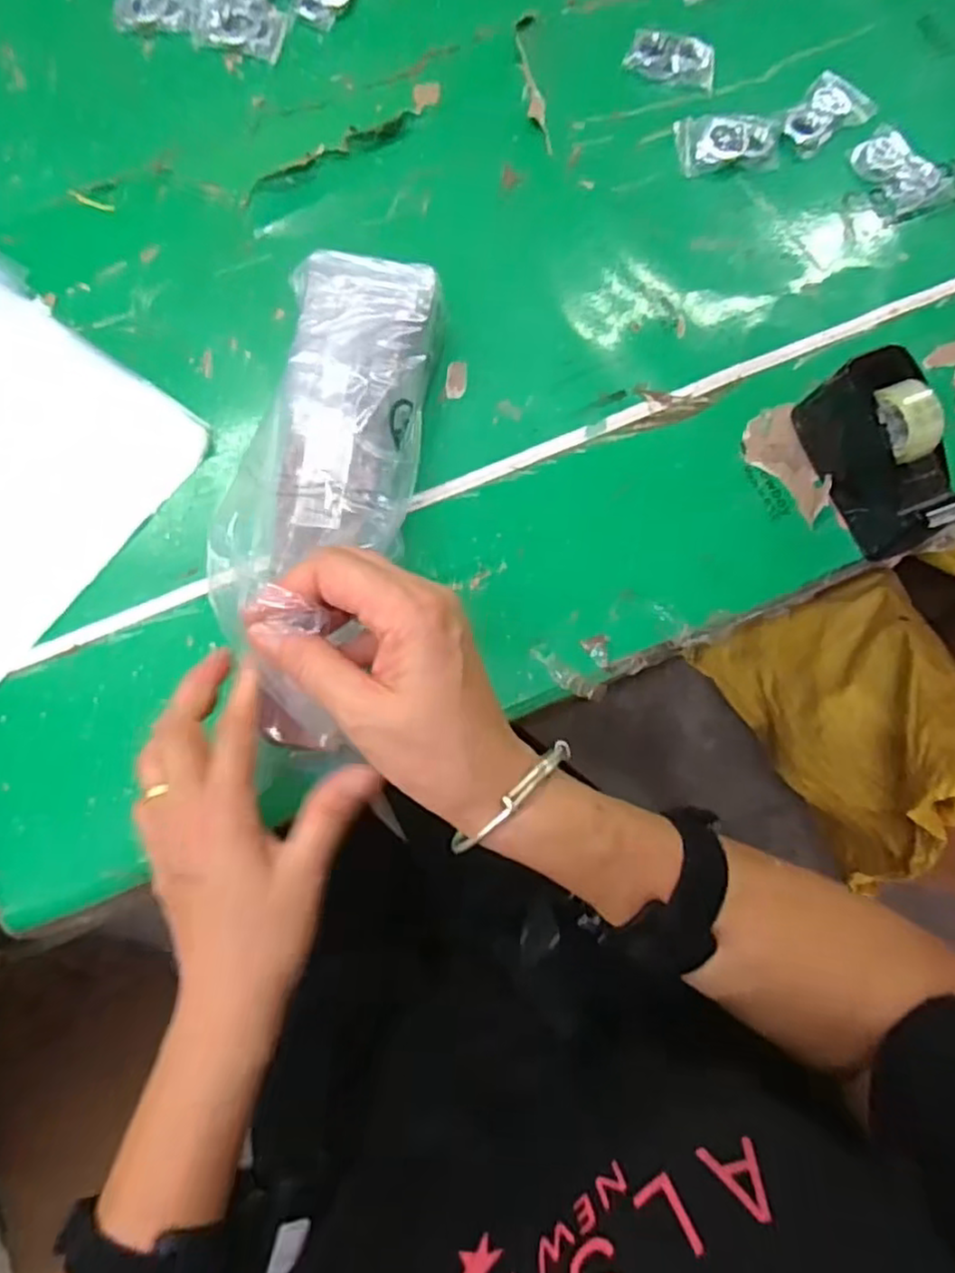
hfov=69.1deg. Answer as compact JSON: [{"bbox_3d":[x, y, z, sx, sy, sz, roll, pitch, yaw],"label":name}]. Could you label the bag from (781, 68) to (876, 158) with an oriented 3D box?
[{"bbox_3d":[0.256,-0.386,0.513,0.064,0.010,0.046,-37,80,-8],"label":"bag"}]

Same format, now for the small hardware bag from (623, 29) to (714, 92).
[{"bbox_3d":[0.148,-0.438,0.525,0.066,0.010,0.036,15,77,3],"label":"small hardware bag"}]

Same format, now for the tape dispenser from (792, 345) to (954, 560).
[{"bbox_3d":[0.247,-0.112,0.418,0.046,0.067,0.114,-21,78,-5],"label":"tape dispenser"}]

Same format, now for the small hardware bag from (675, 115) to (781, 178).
[{"bbox_3d":[0.184,-0.362,0.508,0.071,0.012,0.042,-4,77,-1],"label":"small hardware bag"}]

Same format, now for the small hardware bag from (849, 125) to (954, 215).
[{"bbox_3d":[0.302,-0.335,0.500,0.041,0.013,0.068,-37,80,-8],"label":"small hardware bag"}]

